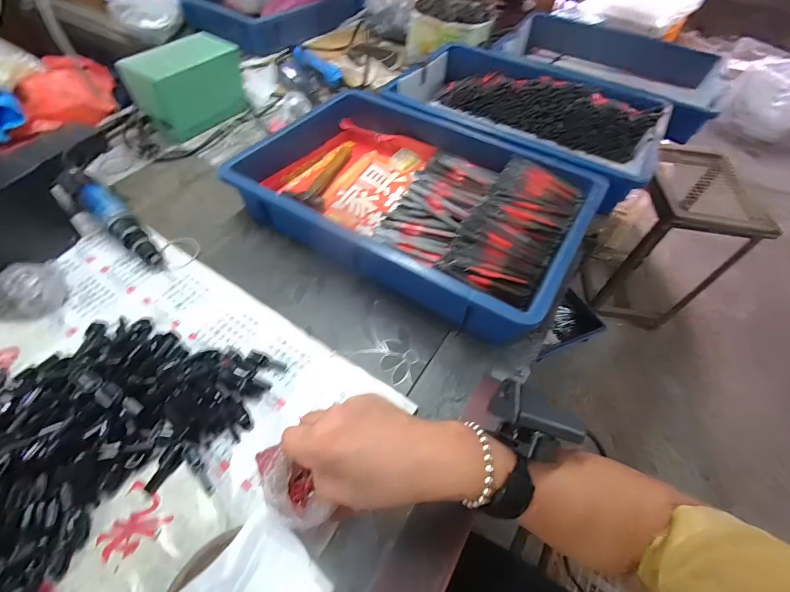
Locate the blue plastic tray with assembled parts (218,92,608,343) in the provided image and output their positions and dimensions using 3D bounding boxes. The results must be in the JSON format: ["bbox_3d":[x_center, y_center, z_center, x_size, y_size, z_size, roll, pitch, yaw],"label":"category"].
[{"bbox_3d":[0.024,-0.146,0.503,0.428,0.076,0.285,29,57,17],"label":"blue plastic tray with assembled parts"}]

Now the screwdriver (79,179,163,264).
[{"bbox_3d":[-0.353,-0.099,0.477,0.168,0.031,0.036,36,59,21],"label":"screwdriver"}]

